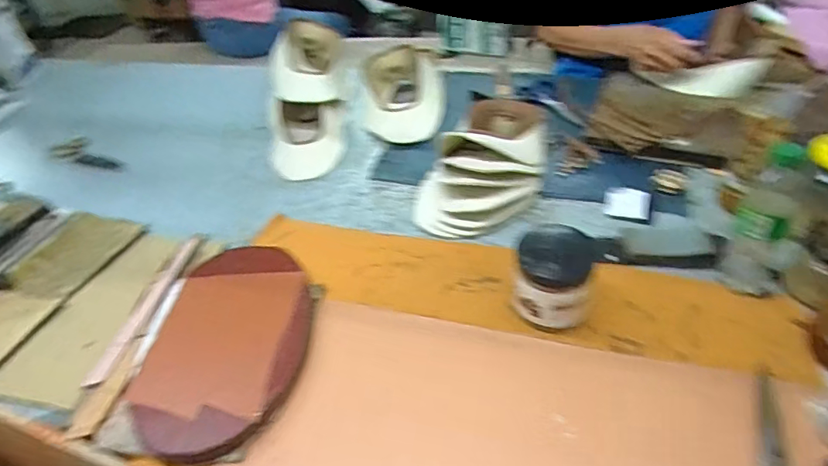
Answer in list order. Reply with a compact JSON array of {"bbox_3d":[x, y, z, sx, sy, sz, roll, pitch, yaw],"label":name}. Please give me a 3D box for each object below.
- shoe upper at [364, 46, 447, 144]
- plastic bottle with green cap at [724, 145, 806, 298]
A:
[{"bbox_3d":[-0.019,-0.276,1.027,0.164,0.100,0.204,-6,41,3],"label":"shoe upper"},{"bbox_3d":[0.398,-0.010,0.586,0.065,0.189,0.059,22,49,30],"label":"plastic bottle with green cap"}]

